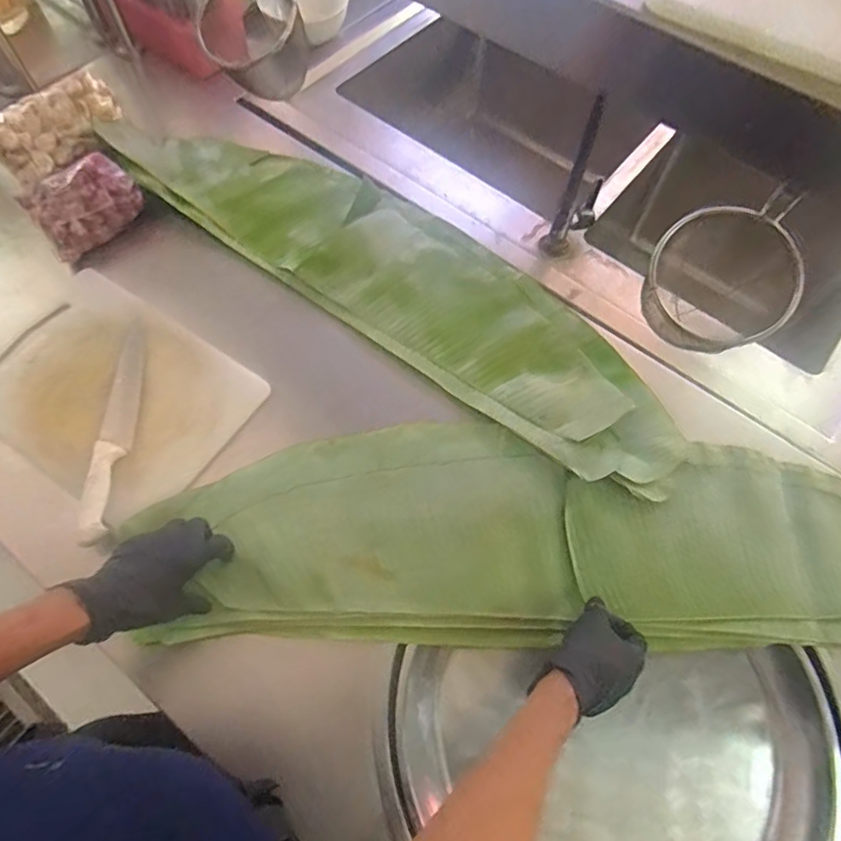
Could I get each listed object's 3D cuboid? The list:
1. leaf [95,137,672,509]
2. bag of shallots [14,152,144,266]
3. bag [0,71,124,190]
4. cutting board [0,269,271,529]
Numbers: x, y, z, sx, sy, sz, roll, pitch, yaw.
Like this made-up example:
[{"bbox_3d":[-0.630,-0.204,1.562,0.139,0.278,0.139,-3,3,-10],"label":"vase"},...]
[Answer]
[{"bbox_3d":[-0.024,-0.212,0.797,0.885,0.038,0.240,35,65,13],"label":"leaf"},{"bbox_3d":[-0.484,-0.314,0.804,0.145,0.069,0.120,-35,71,-16],"label":"bag of shallots"},{"bbox_3d":[-0.548,-0.429,0.826,0.214,0.065,0.105,-35,70,-18],"label":"bag"},{"bbox_3d":[-0.400,-0.040,0.714,0.341,0.020,0.239,31,66,12],"label":"cutting board"}]

